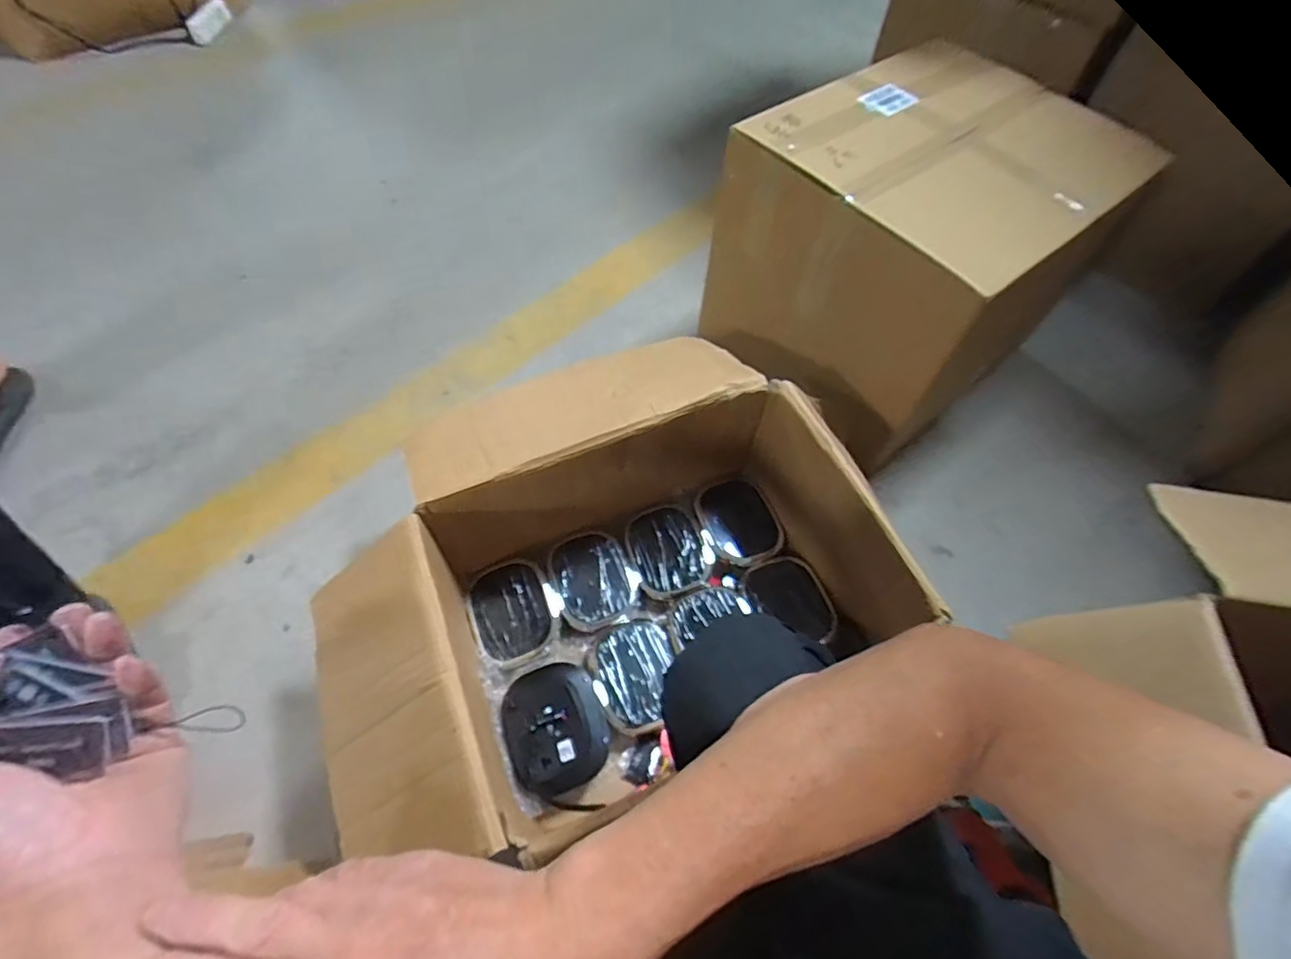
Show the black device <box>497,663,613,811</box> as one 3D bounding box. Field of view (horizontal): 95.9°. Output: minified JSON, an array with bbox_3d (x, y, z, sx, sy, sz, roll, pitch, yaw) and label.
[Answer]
[{"bbox_3d":[-0.101,0.300,0.683,0.114,0.041,0.160,-24,63,-15],"label":"black device"}]

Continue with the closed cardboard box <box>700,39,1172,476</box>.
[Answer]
[{"bbox_3d":[0.388,-0.355,0.887,0.443,0.313,0.400,-34,66,-20],"label":"closed cardboard box"}]

